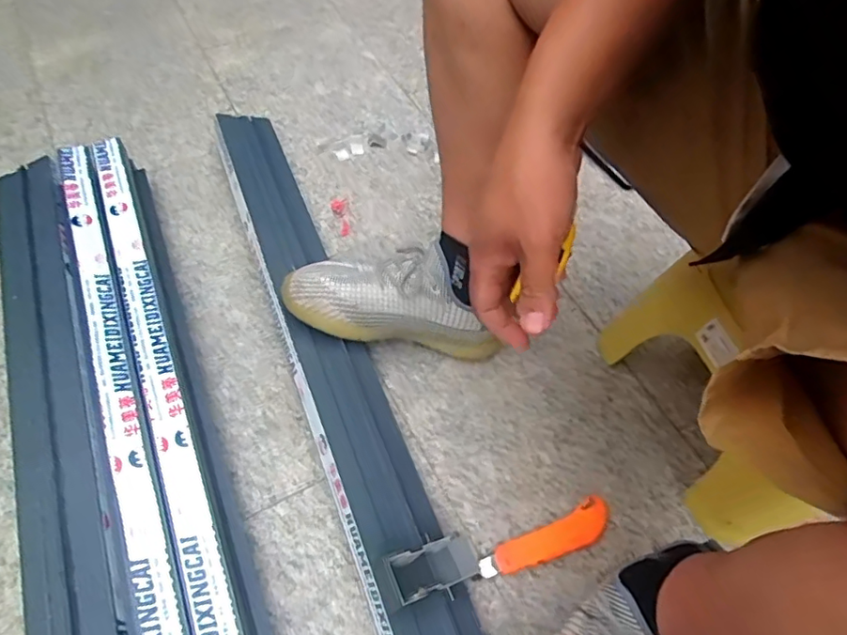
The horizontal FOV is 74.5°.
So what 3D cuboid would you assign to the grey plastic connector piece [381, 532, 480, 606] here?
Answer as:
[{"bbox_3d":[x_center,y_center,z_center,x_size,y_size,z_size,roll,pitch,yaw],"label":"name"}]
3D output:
[{"bbox_3d":[0.011,0.234,0.531,0.084,0.044,0.051,-22,60,-15],"label":"grey plastic connector piece"}]

